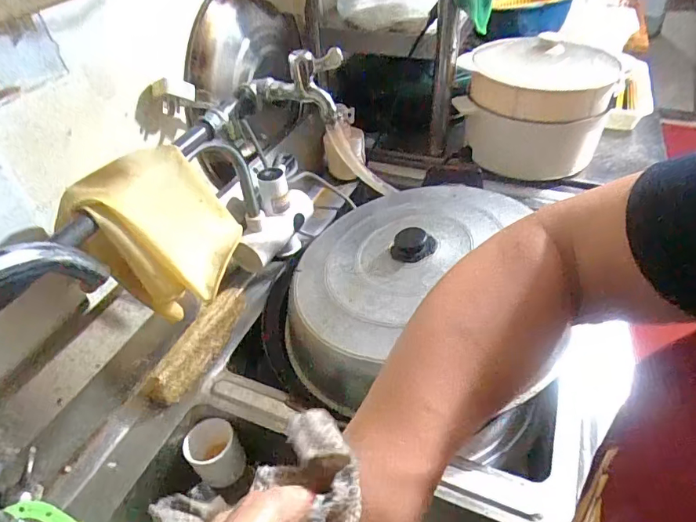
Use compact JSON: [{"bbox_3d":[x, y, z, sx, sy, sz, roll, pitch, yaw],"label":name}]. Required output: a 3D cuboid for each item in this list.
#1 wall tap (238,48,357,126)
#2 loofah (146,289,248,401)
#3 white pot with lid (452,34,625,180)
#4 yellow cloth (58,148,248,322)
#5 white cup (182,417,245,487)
[{"bbox_3d":[-0.063,-0.210,0.564,0.133,0.091,0.032,3,42,8],"label":"wall tap"},{"bbox_3d":[-0.189,0.106,0.615,0.041,0.056,0.182,15,45,20],"label":"loofah"},{"bbox_3d":[0.342,-0.302,0.869,0.250,0.184,0.243,16,45,21],"label":"white pot with lid"},{"bbox_3d":[-0.176,-0.031,0.450,0.149,0.106,0.115,-25,45,-22],"label":"yellow cloth"},{"bbox_3d":[-0.164,0.235,0.574,0.058,0.049,0.062,-2,41,2],"label":"white cup"}]

